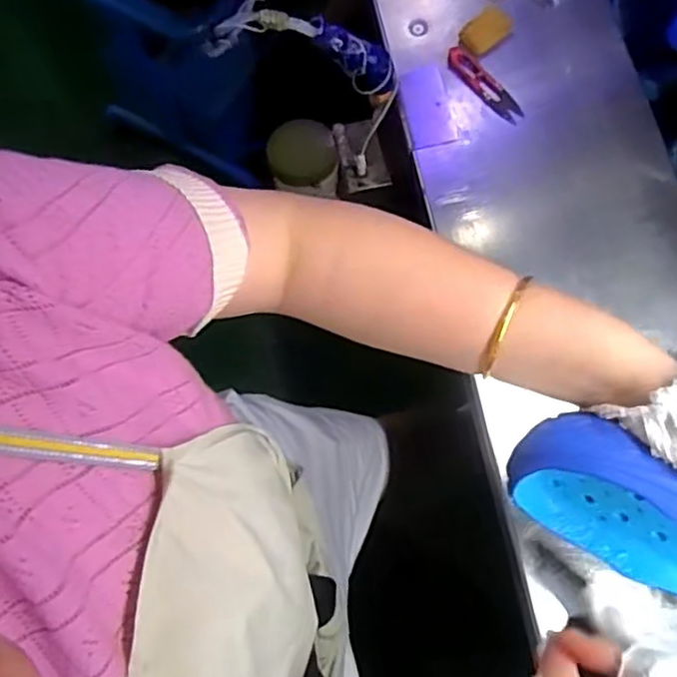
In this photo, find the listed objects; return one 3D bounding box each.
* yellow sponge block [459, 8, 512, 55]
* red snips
[{"bbox_3d":[0.155,-0.322,0.692,0.056,0.012,0.035,-38,76,-9],"label":"yellow sponge block"},{"bbox_3d":[0.148,-0.258,0.671,0.025,0.006,0.103,-37,76,-9],"label":"red snips"}]

